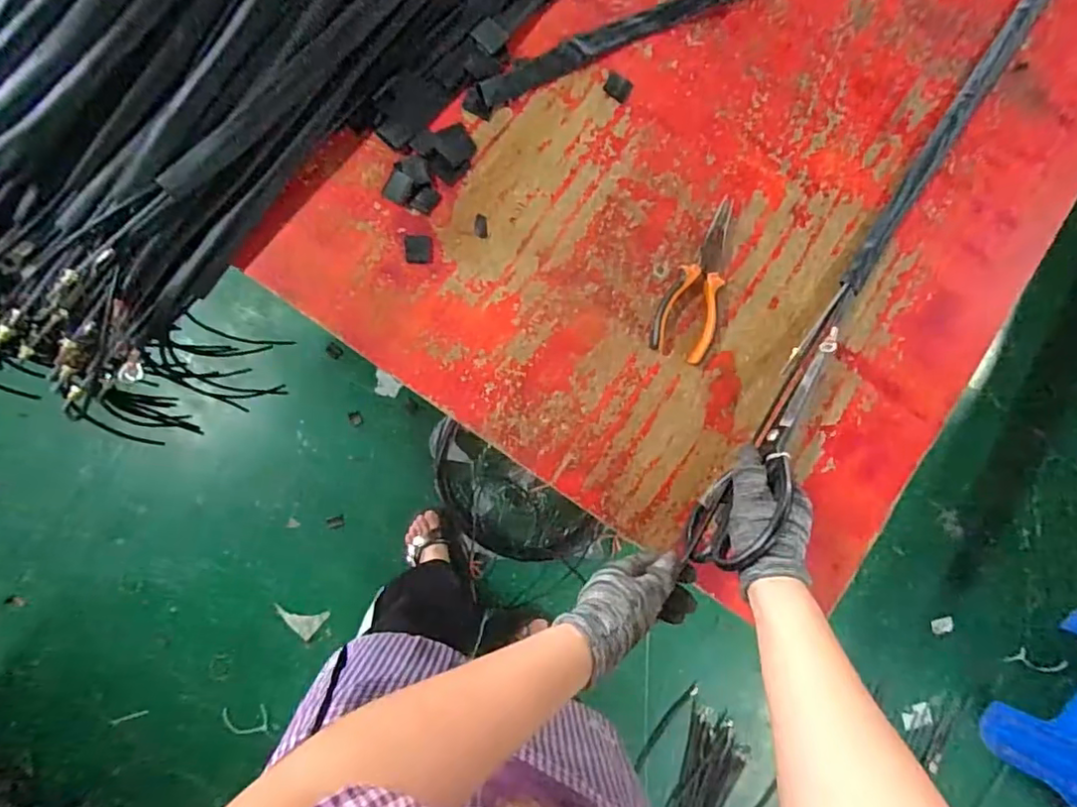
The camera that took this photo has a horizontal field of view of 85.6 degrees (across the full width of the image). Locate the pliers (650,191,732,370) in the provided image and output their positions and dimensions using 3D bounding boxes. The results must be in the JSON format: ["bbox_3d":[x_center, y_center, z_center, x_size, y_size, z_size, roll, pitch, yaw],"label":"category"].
[{"bbox_3d":[0.150,-0.122,0.554,0.056,0.023,0.161,14,83,-5],"label":"pliers"}]

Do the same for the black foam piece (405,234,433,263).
[{"bbox_3d":[-0.110,-0.143,0.539,0.026,0.004,0.026,0,85,-6],"label":"black foam piece"}]

